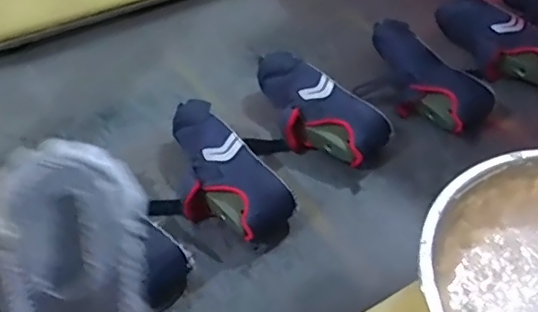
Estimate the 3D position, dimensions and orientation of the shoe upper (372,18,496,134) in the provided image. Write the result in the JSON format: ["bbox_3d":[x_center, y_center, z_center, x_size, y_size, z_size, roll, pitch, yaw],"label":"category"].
[{"bbox_3d":[0.231,-0.123,0.894,0.106,0.072,0.239,-28,51,-26],"label":"shoe upper"}]

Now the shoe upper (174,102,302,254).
[{"bbox_3d":[-0.075,0.026,0.737,0.114,0.080,0.237,-30,52,-28],"label":"shoe upper"}]

